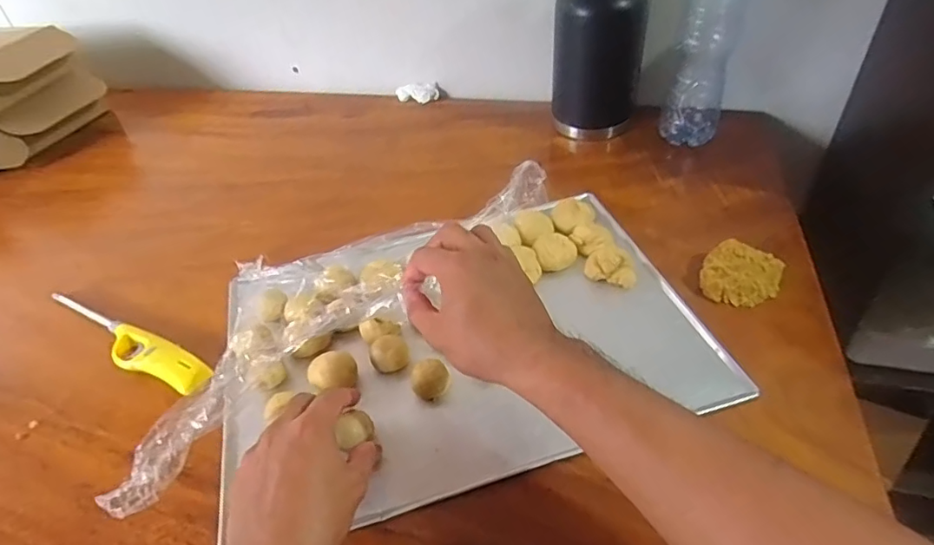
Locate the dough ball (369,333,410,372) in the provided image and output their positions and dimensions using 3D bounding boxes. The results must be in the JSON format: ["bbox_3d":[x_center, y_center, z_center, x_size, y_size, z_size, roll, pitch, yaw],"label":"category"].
[{"bbox_3d":[-0.075,0.082,0.513,0.031,0.039,0.036,-30,47,-24],"label":"dough ball"}]

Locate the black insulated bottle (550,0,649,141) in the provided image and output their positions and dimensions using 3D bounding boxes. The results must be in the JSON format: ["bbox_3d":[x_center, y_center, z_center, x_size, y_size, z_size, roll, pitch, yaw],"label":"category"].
[{"bbox_3d":[0.183,-0.328,0.742,0.093,0.280,0.091,-16,43,-11],"label":"black insulated bottle"}]

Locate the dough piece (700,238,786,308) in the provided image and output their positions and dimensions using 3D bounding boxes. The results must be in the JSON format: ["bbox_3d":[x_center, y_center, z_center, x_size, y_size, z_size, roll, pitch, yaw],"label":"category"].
[{"bbox_3d":[0.285,0.000,0.555,0.071,0.028,0.068,19,48,25],"label":"dough piece"}]

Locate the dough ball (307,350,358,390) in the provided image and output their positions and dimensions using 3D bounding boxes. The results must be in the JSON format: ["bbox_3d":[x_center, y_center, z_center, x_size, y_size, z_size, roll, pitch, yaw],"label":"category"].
[{"bbox_3d":[-0.123,0.098,0.500,0.043,0.035,0.039,-12,43,-7],"label":"dough ball"}]

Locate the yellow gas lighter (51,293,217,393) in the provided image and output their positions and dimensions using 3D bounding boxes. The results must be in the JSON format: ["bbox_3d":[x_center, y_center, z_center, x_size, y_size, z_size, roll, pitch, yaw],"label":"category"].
[{"bbox_3d":[-0.364,0.071,0.559,0.271,0.020,0.040,16,47,23],"label":"yellow gas lighter"}]

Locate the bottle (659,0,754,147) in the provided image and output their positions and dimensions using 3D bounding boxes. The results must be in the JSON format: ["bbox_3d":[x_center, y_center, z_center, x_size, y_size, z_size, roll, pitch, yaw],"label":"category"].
[{"bbox_3d":[0.322,-0.307,0.714,0.077,0.275,0.067,17,47,23],"label":"bottle"}]

